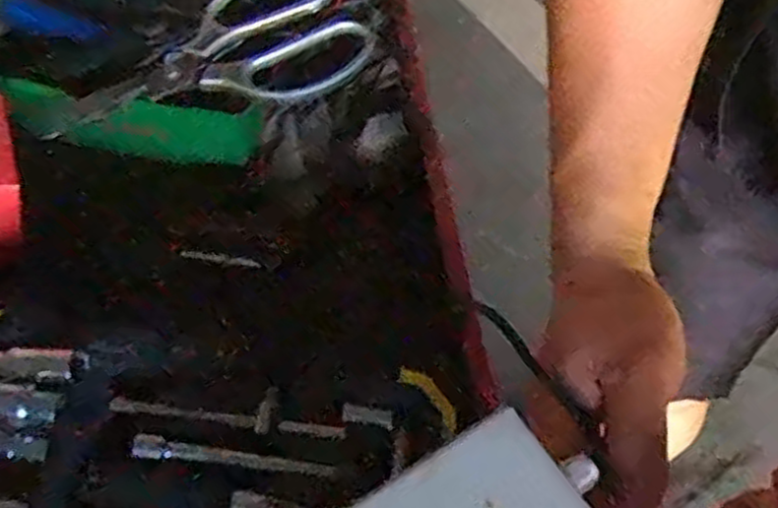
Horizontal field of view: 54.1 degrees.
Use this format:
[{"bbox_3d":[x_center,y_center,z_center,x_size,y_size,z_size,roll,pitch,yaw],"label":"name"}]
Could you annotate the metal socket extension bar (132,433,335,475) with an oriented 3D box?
[{"bbox_3d":[-0.071,0.092,0.350,0.088,0.014,0.010,2,56,2],"label":"metal socket extension bar"}]

